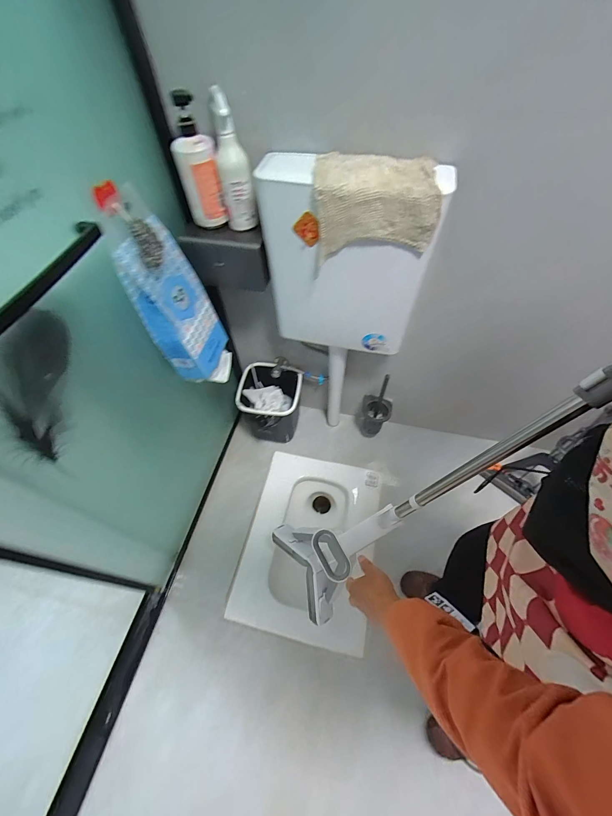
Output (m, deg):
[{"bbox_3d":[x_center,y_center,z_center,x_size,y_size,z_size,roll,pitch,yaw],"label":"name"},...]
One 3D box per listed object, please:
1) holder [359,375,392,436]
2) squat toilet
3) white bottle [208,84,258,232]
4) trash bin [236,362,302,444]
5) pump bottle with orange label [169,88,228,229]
[{"bbox_3d":[0.272,0.018,1.269,0.123,0.316,0.104,16,57,12],"label":"holder"},{"bbox_3d":[0.024,0.524,1.246,0.452,0.207,0.611,11,56,9],"label":"squat toilet"},{"bbox_3d":[-0.152,-0.510,0.679,0.065,0.230,0.050,-9,56,-5],"label":"white bottle"},{"bbox_3d":[-0.136,0.012,1.301,0.225,0.297,0.252,7,56,6],"label":"trash bin"},{"bbox_3d":[-0.227,-0.502,0.671,0.067,0.219,0.073,-29,60,-17],"label":"pump bottle with orange label"}]

